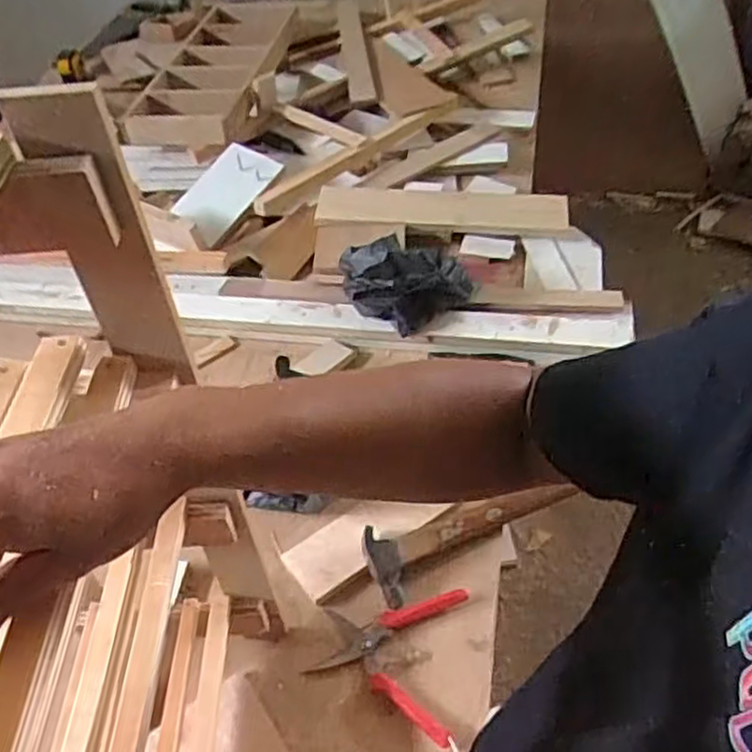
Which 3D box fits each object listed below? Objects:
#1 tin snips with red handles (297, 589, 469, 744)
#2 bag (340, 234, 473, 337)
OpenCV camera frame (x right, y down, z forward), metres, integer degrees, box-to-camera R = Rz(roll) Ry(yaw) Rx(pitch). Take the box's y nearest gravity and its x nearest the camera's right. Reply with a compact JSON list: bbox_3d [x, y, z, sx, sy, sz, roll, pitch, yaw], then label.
[{"bbox_3d":[0.009,0.286,0.749,0.148,0.012,0.147,3,47,9],"label":"tin snips with red handles"},{"bbox_3d":[0.045,-0.126,1.046,0.185,0.115,0.092,-3,46,4],"label":"bag"}]

